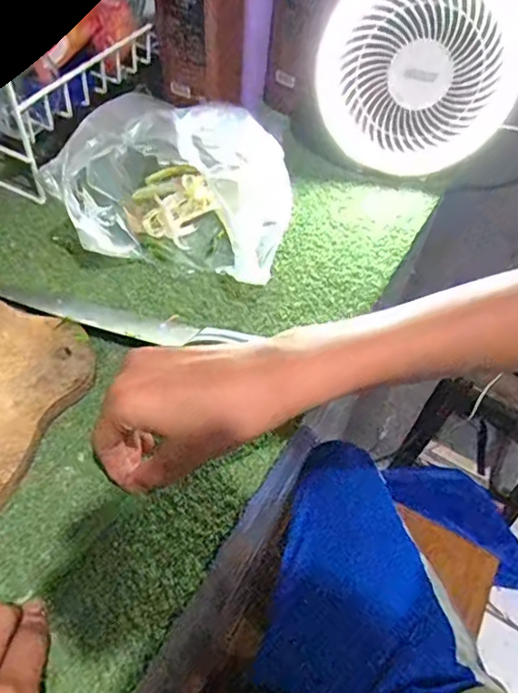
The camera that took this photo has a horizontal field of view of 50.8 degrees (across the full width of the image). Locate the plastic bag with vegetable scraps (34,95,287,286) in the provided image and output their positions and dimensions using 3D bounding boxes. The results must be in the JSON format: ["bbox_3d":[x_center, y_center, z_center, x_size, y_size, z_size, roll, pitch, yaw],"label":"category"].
[{"bbox_3d":[-0.063,-0.143,0.474,0.161,0.110,0.166,12,53,5],"label":"plastic bag with vegetable scraps"}]

